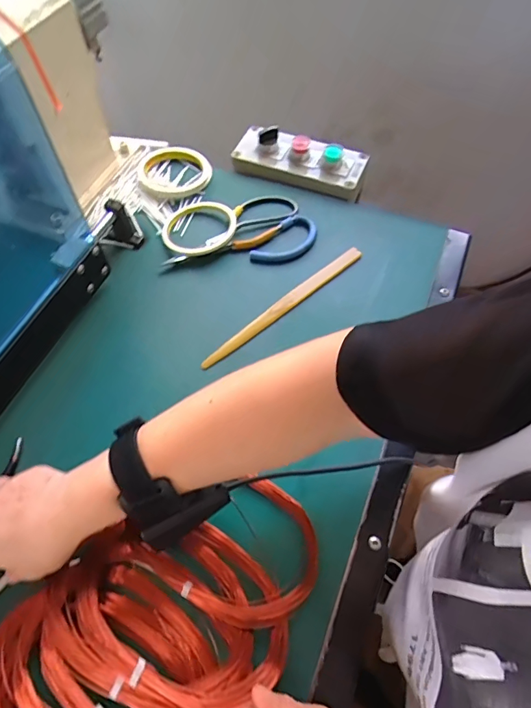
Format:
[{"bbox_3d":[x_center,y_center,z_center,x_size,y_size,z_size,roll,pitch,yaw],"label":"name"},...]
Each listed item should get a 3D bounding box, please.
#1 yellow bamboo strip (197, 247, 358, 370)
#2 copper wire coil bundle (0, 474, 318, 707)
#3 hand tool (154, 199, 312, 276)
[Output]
[{"bbox_3d":[0.023,-0.054,0.479,0.225,0.011,0.016,-37,65,-18],"label":"yellow bamboo strip"},{"bbox_3d":[-0.080,0.198,0.316,0.169,0.028,0.258,32,66,18],"label":"copper wire coil bundle"},{"bbox_3d":[-0.033,-0.134,0.519,0.182,0.018,0.101,-29,64,-15],"label":"hand tool"}]

